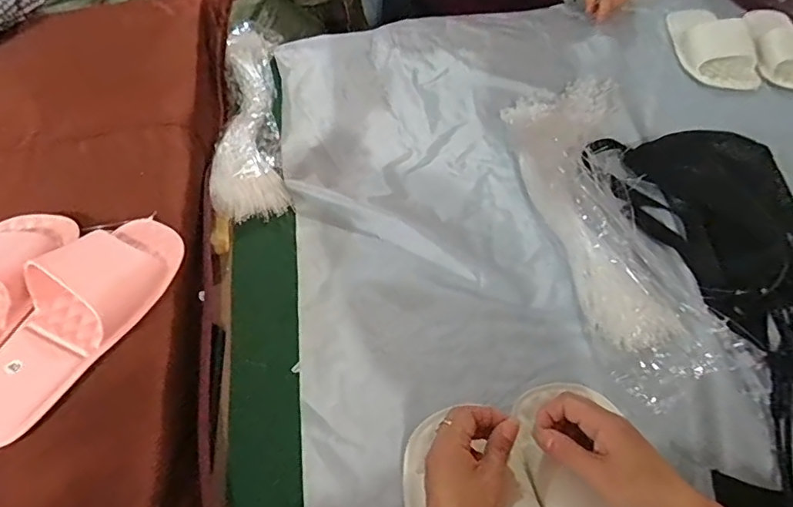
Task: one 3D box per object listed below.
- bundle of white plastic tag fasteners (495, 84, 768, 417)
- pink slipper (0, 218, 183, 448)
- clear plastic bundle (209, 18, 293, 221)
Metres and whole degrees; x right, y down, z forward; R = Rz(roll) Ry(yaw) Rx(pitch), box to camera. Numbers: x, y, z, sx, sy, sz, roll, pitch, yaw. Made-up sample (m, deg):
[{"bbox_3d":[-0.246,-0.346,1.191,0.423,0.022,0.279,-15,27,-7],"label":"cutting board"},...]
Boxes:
[{"bbox_3d":[0.257,-0.063,0.630,0.169,0.063,0.483,-5,52,1],"label":"bundle of white plastic tag fasteners"},{"bbox_3d":[-0.287,0.048,0.457,0.097,0.058,0.229,21,57,20],"label":"pink slipper"},{"bbox_3d":[-0.224,-0.227,0.797,0.094,0.036,0.447,-10,52,-3],"label":"clear plastic bundle"}]

